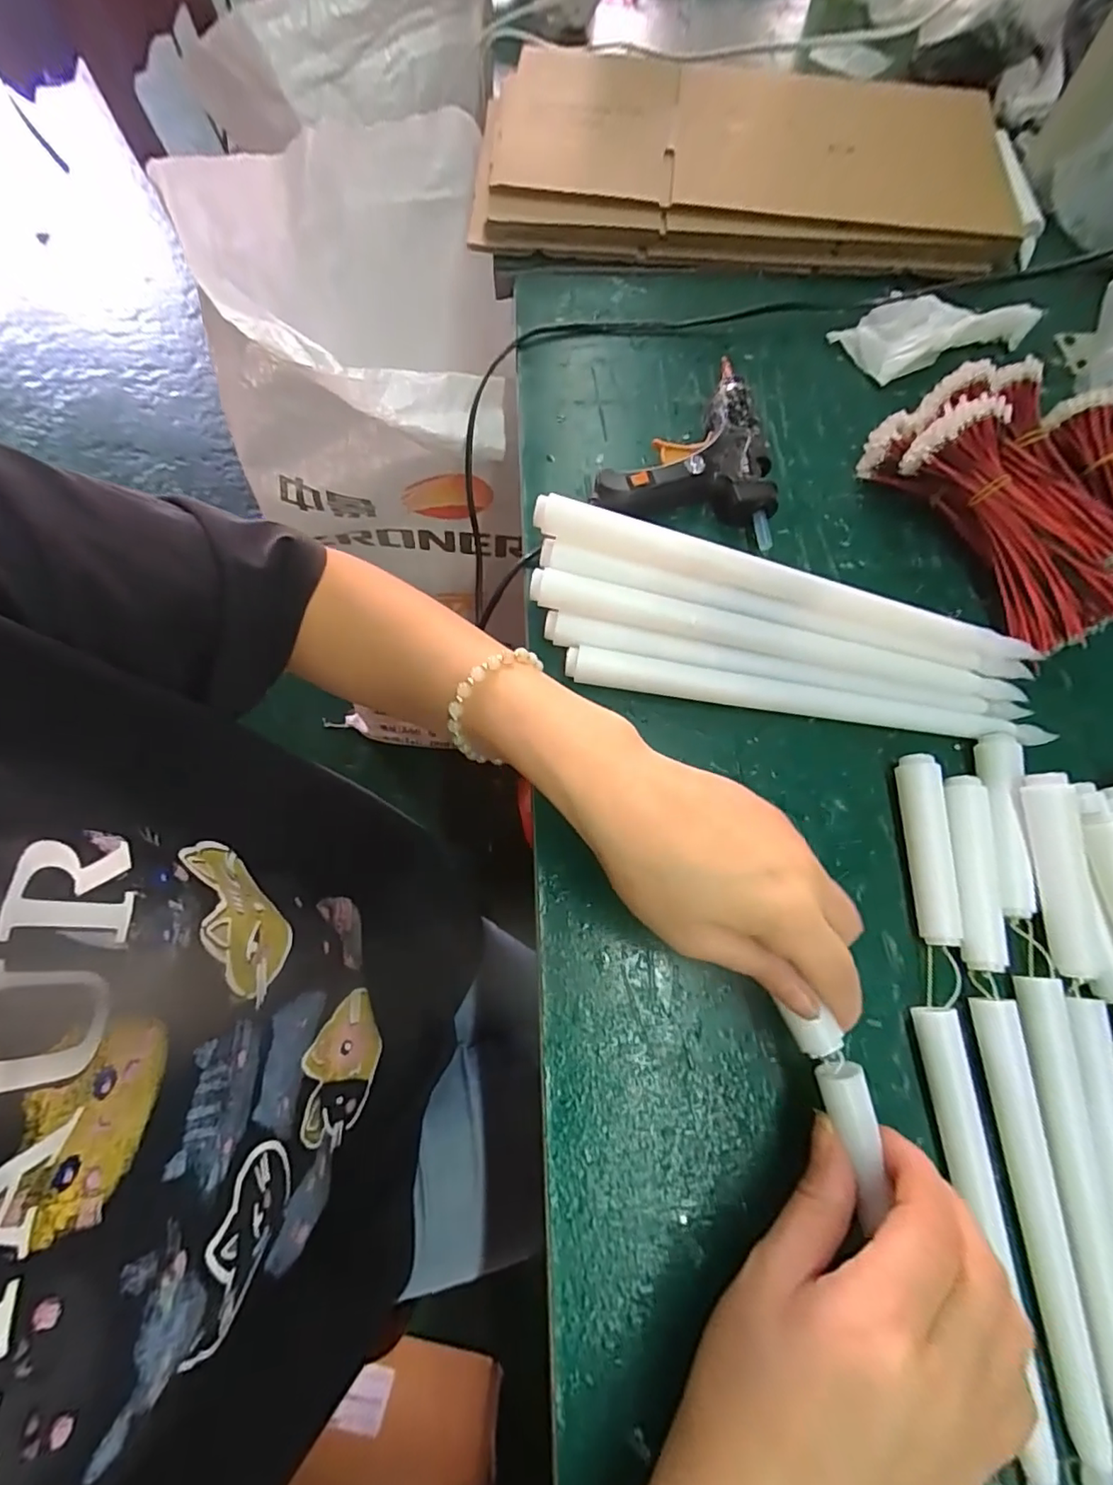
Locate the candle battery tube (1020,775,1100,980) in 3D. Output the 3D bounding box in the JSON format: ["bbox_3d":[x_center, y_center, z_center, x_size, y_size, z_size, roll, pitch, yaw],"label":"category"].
[{"bbox_3d":[0.224,0.058,0.248,0.016,0.022,0.086,-4,71,-1],"label":"candle battery tube"}]

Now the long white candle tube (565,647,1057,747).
[{"bbox_3d":[0.127,-0.022,0.293,0.242,0.013,0.015,9,71,3],"label":"long white candle tube"}]

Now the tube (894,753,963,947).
[{"bbox_3d":[0.176,0.050,0.268,0.016,0.019,0.087,3,71,1],"label":"tube"}]

